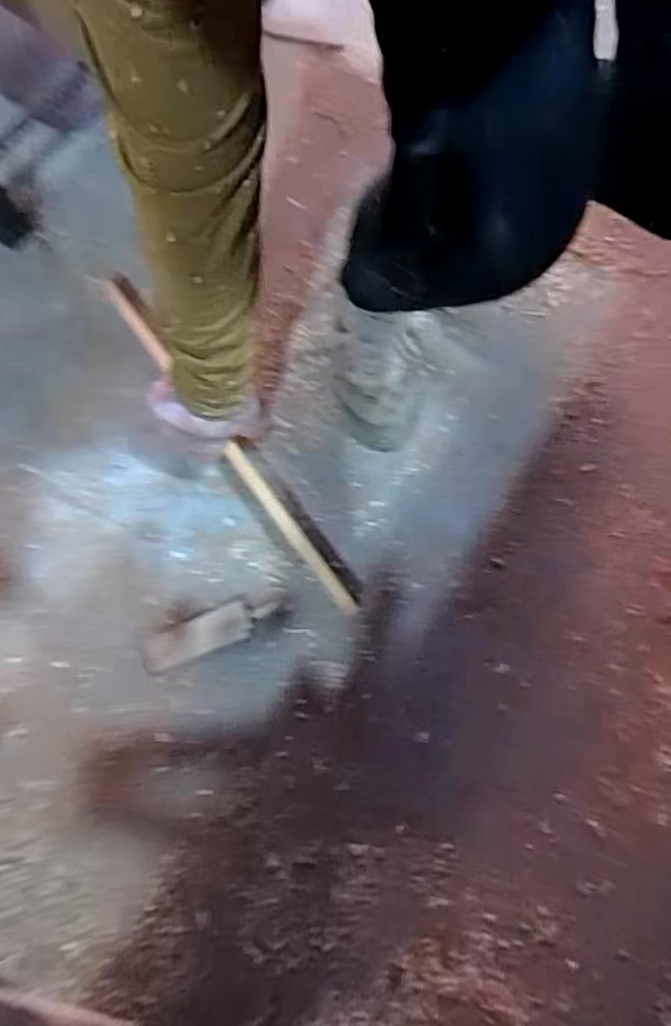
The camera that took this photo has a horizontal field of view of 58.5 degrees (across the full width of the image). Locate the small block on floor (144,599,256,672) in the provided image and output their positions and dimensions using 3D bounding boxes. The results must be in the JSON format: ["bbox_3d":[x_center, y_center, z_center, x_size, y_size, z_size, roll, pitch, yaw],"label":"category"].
[{"bbox_3d":[-0.152,0.134,0.651,0.120,0.016,0.043,-22,77,-6],"label":"small block on floor"}]

